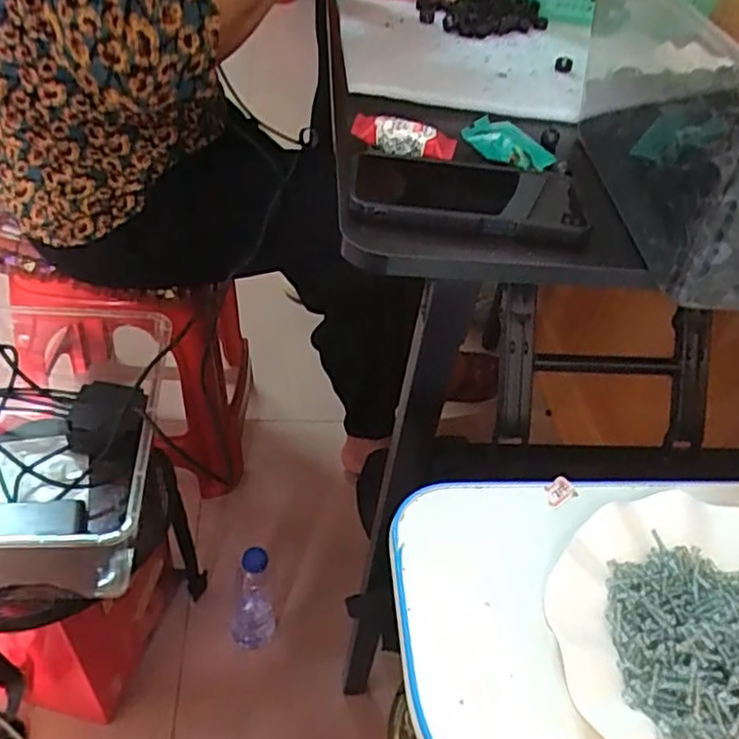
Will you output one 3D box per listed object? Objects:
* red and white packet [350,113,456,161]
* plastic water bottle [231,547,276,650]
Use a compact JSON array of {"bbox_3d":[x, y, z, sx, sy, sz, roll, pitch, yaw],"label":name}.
[{"bbox_3d":[0.026,-0.172,0.490,0.075,0.021,0.026,8,44,3],"label":"red and white packet"},{"bbox_3d":[-0.164,0.308,0.909,0.059,0.222,0.063,-8,46,-14],"label":"plastic water bottle"}]

